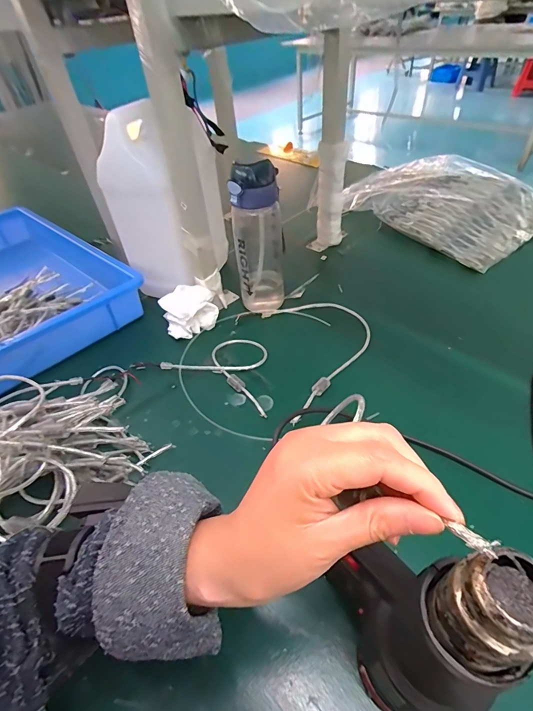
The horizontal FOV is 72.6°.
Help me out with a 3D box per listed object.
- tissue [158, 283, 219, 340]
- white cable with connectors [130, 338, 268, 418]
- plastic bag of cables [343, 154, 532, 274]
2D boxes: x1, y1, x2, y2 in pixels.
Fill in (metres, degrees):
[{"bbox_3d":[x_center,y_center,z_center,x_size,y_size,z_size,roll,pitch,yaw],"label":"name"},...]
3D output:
[{"bbox_3d":[-0.126,-0.075,0.600,0.085,0.058,0.059,-16,46,-9],"label":"tissue"},{"bbox_3d":[-0.079,0.005,0.544,0.207,0.013,0.117,14,49,19],"label":"white cable with connectors"},{"bbox_3d":[0.394,-0.366,0.834,0.302,0.068,0.433,-29,50,-21],"label":"plastic bag of cables"}]

